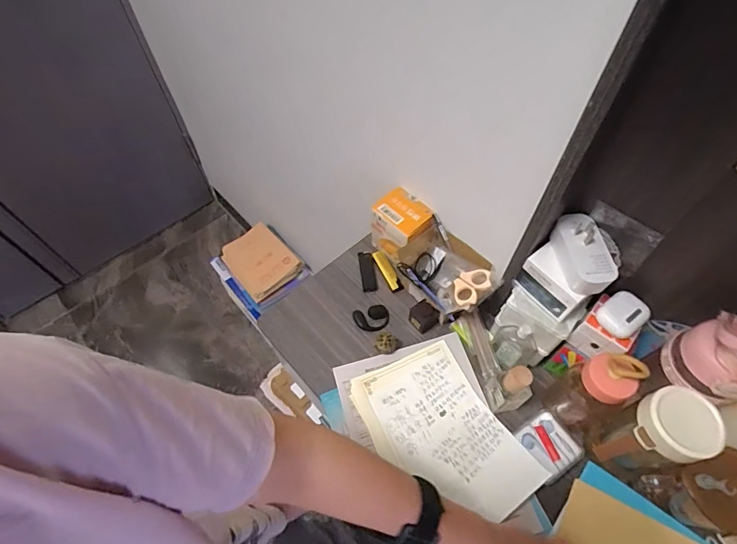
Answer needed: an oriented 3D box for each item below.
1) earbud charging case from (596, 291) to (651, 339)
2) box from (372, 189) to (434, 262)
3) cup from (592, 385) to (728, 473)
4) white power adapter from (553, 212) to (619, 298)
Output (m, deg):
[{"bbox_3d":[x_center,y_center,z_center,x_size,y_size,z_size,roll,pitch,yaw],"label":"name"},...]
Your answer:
[{"bbox_3d":[0.302,0.049,0.498,0.052,0.018,0.044,-34,65,-18],"label":"earbud charging case"},{"bbox_3d":[0.051,-0.068,0.691,0.070,0.098,0.079,-34,65,-18],"label":"box"},{"bbox_3d":[0.304,0.183,0.471,0.073,0.149,0.068,0,60,0],"label":"cup"},{"bbox_3d":[0.250,-0.023,0.492,0.046,0.041,0.094,-11,60,-6],"label":"white power adapter"}]

